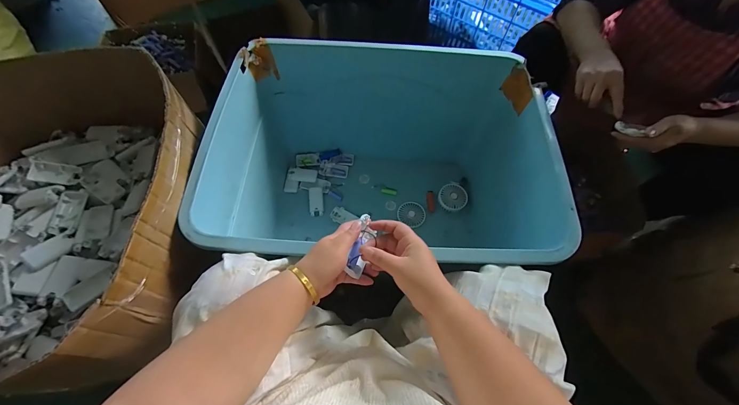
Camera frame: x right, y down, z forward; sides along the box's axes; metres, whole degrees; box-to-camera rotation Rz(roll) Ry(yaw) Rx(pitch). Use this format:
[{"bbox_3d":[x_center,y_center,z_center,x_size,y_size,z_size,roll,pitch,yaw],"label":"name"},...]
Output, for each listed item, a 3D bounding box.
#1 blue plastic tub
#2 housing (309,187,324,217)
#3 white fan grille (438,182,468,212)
[{"bbox_3d":[0.008,-0.073,0.813,0.696,0.415,0.568,2,63,-2],"label":"blue plastic tub"},{"bbox_3d":[-0.170,-0.003,0.996,0.044,0.012,0.098,-5,63,-6],"label":"housing"},{"bbox_3d":[0.260,-0.015,0.976,0.086,0.023,0.086,-1,79,6],"label":"white fan grille"}]

